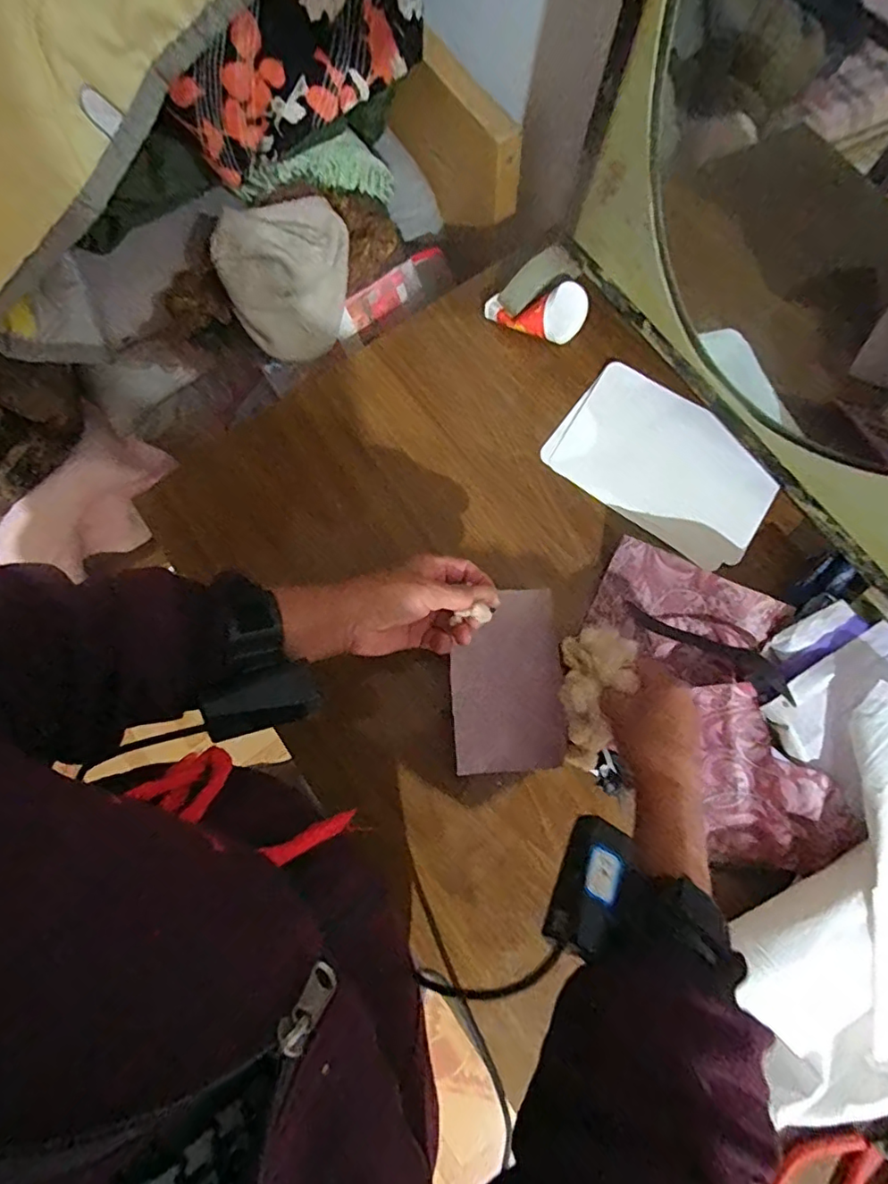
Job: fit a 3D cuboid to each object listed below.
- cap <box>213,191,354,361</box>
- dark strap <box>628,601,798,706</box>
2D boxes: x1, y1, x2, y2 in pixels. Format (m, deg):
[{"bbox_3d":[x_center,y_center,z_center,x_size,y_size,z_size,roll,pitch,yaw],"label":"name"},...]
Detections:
[{"bbox_3d":[-0.151,-0.309,0.554,0.125,0.080,0.117,0,78,1],"label":"cap"},{"bbox_3d":[0.216,0.047,0.460,0.136,0.022,0.031,32,80,31],"label":"dark strap"}]

